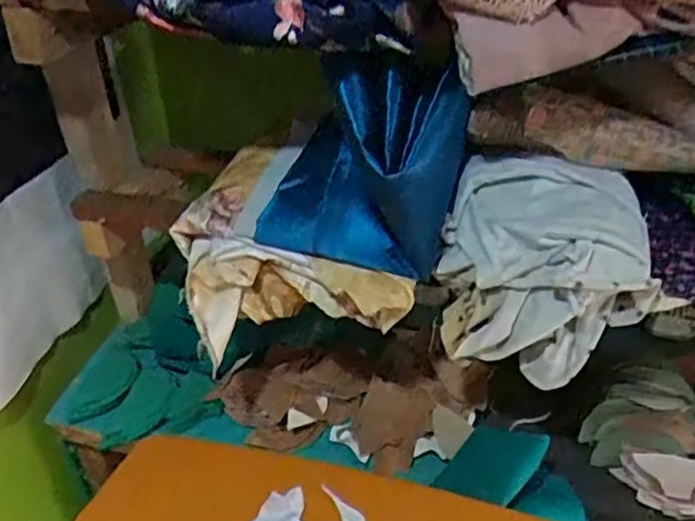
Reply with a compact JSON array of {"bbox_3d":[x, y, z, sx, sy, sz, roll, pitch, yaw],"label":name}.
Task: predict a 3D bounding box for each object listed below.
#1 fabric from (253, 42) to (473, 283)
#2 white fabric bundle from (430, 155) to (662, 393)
[{"bbox_3d":[0.015,-0.103,0.652,0.167,0.185,0.145,13,37,19],"label":"fabric"},{"bbox_3d":[0.184,0.004,0.647,0.185,0.161,0.128,7,36,11],"label":"white fabric bundle"}]

